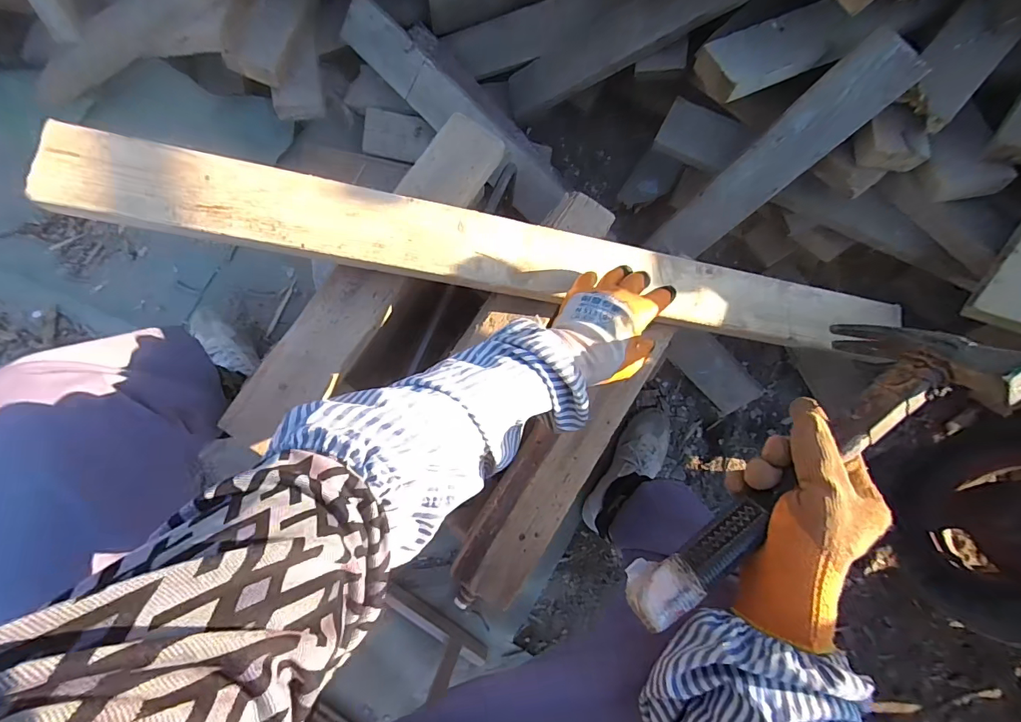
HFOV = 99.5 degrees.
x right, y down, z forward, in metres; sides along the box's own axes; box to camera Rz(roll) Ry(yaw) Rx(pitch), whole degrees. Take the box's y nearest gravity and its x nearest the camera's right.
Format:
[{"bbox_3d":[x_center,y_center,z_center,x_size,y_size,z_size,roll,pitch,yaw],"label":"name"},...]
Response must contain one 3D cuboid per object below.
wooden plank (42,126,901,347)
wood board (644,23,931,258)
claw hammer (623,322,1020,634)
[{"bbox_3d":[0.032,-0.126,0.531,1.013,0.028,0.083,8,83,-11],"label":"wooden plank"},{"bbox_3d":[0.392,-0.295,0.703,0.092,0.432,0.038,50,51,2],"label":"wood board"},{"bbox_3d":[0.227,0.088,0.350,0.331,0.121,0.036,-39,122,-5],"label":"claw hammer"}]

